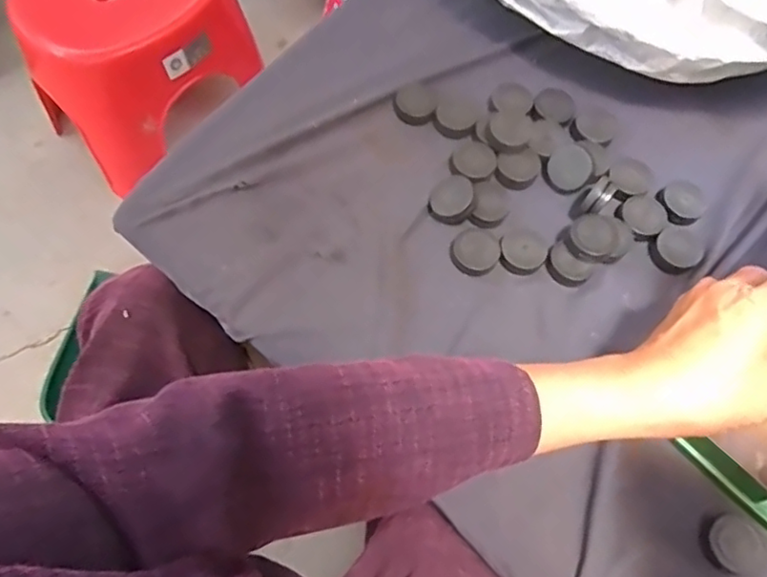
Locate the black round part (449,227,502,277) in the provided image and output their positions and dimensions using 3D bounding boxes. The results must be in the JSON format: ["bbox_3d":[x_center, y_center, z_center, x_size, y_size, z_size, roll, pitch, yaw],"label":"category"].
[{"bbox_3d":[0.066,-0.026,0.438,0.033,0.005,0.035,1,66,-2],"label":"black round part"}]

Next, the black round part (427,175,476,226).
[{"bbox_3d":[0.051,-0.065,0.450,0.034,0.012,0.034,-10,65,23],"label":"black round part"}]

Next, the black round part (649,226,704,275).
[{"bbox_3d":[0.213,-0.028,0.444,0.037,0.008,0.032,-39,73,-17],"label":"black round part"}]

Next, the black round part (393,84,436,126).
[{"bbox_3d":[0.024,-0.144,0.485,0.031,0.013,0.031,1,66,-2],"label":"black round part"}]

